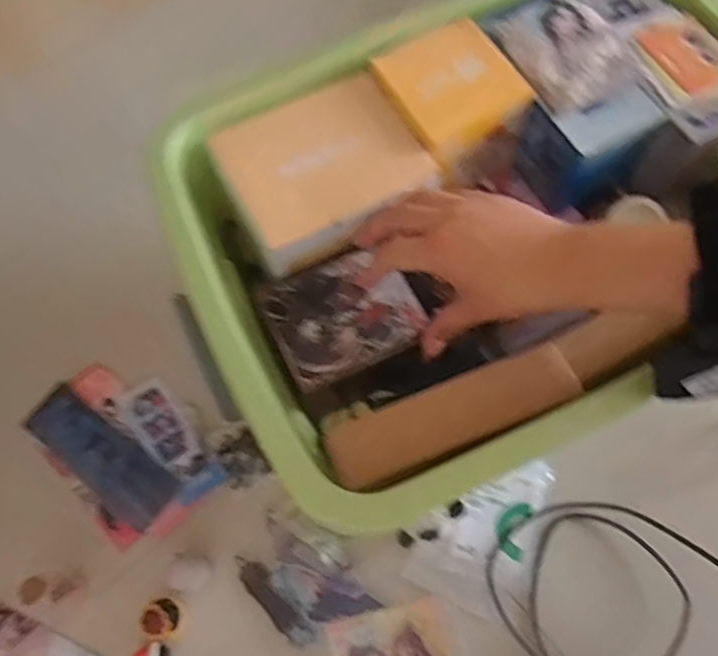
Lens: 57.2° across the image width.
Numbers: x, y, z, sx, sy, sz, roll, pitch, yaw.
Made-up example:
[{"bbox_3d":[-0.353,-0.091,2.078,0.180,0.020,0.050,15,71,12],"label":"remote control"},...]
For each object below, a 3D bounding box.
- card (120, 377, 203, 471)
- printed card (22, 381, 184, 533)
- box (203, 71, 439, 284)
[{"bbox_3d":[-0.202,0.098,0.672,0.048,0.004,0.100,-33,68,-14],"label":"card"},{"bbox_3d":[-0.259,0.125,0.658,0.176,0.004,0.059,36,73,15],"label":"printed card"},{"bbox_3d":[-0.023,-0.120,0.483,0.138,0.030,0.114,-27,70,-9],"label":"box"}]

